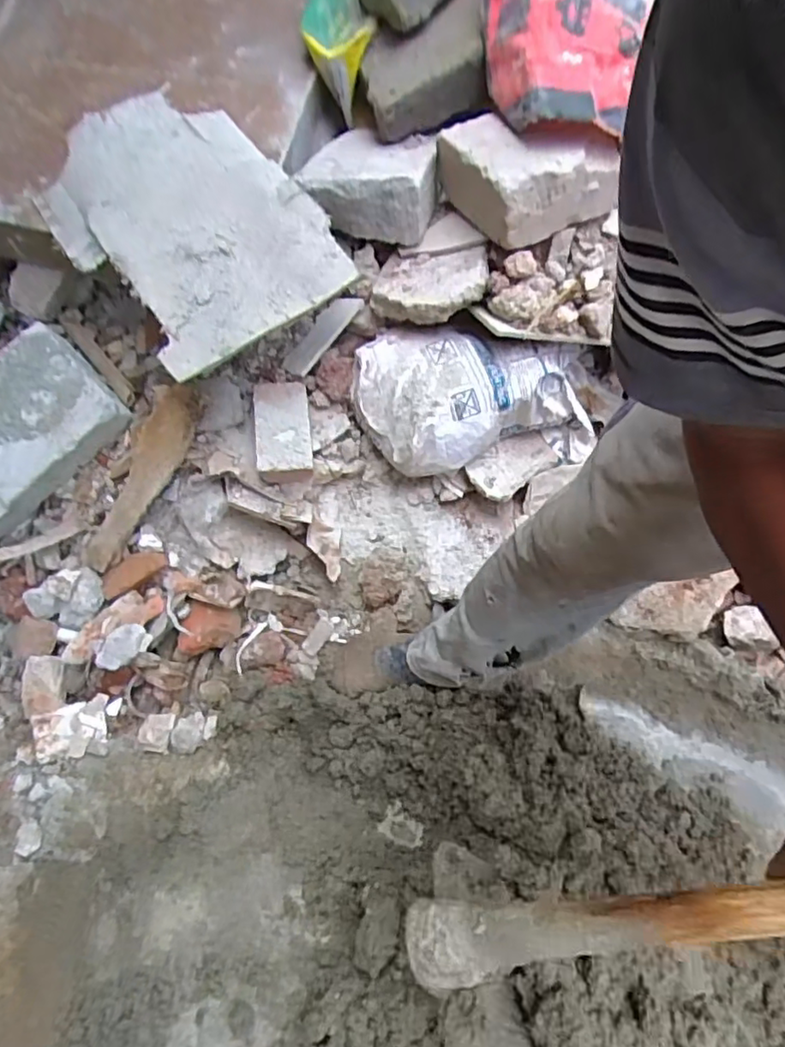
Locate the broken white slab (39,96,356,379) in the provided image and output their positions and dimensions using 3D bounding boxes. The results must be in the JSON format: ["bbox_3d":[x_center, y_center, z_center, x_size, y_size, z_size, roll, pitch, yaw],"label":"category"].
[{"bbox_3d":[-0.294,-0.438,0.884,0.325,0.031,0.412,-34,84,-10],"label":"broken white slab"}]

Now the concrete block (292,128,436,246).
[{"bbox_3d":[-0.036,-0.532,0.972,0.205,0.109,0.132,4,51,4],"label":"concrete block"}]

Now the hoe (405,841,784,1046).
[{"bbox_3d":[0.276,0.265,0.399,0.553,0.097,0.159,-21,47,21],"label":"hoe"}]

